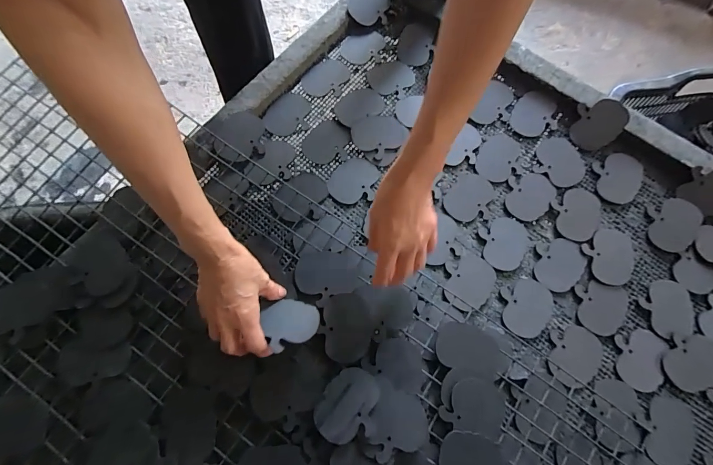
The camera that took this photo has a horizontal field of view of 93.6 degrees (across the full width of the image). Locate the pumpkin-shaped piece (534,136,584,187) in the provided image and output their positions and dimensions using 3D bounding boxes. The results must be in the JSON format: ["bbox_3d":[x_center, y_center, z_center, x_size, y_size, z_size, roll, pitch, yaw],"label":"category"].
[{"bbox_3d":[0.310,-0.108,0.513,0.062,0.009,0.079,-40,75,-10],"label":"pumpkin-shaped piece"}]

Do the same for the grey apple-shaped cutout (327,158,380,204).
[{"bbox_3d":[-0.005,-0.078,0.499,0.067,0.006,0.076,18,74,8],"label":"grey apple-shaped cutout"}]

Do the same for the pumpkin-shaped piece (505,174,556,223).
[{"bbox_3d":[0.260,-0.054,0.503,0.065,0.009,0.075,14,74,7],"label":"pumpkin-shaped piece"}]

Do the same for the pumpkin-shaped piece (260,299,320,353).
[{"bbox_3d":[-0.074,0.102,0.385,0.061,0.009,0.058,10,40,-9],"label":"pumpkin-shaped piece"}]

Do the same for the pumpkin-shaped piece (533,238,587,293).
[{"bbox_3d":[0.290,0.046,0.477,0.066,0.006,0.075,14,74,7],"label":"pumpkin-shaped piece"}]

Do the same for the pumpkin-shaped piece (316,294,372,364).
[{"bbox_3d":[-0.013,0.115,0.409,0.064,0.004,0.078,0,72,0],"label":"pumpkin-shaped piece"}]

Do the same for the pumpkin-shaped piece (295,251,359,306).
[{"bbox_3d":[-0.039,0.058,0.435,0.079,0.005,0.072,2,60,-3],"label":"pumpkin-shaped piece"}]

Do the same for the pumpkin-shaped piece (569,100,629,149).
[{"bbox_3d":[0.368,-0.163,0.510,0.067,0.007,0.072,2,98,18],"label":"pumpkin-shaped piece"}]

